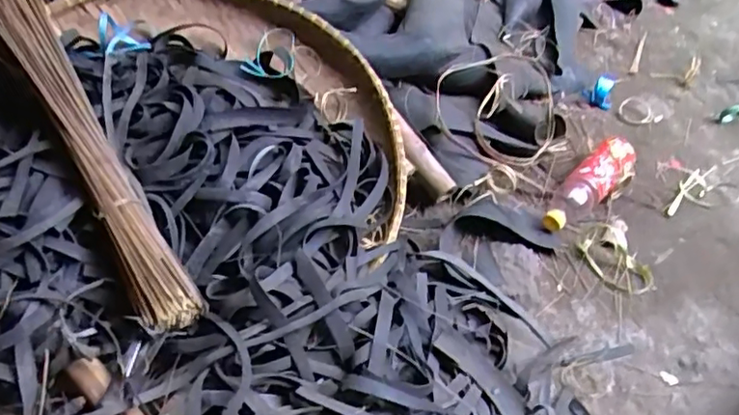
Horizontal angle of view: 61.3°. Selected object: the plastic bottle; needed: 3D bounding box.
[{"bbox_3d":[0.317,-0.033,0.911,0.198,0.049,0.062,-36,62,-25],"label":"plastic bottle"}]

